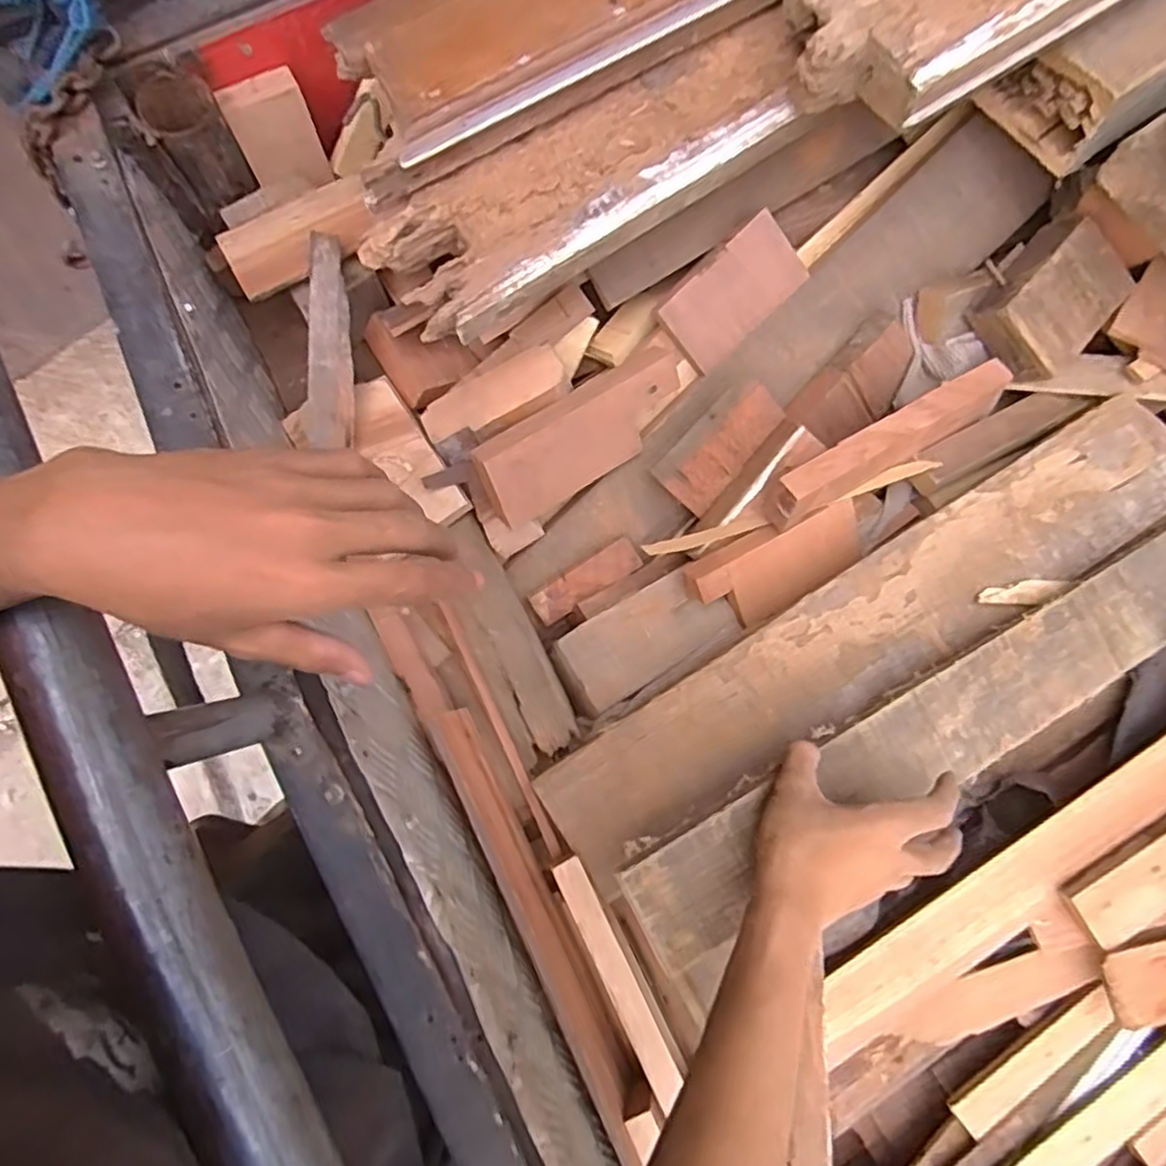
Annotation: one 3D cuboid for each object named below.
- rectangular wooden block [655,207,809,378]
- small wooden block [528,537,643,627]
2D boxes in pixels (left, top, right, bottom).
[{"bbox_3d":[0.133,-0.259,0.633,0.126,0.012,0.076,-41,117,10],"label":"rectangular wooden block"},{"bbox_3d":[0.003,-0.002,0.672,0.109,0.015,0.032,-32,81,-6],"label":"small wooden block"}]

